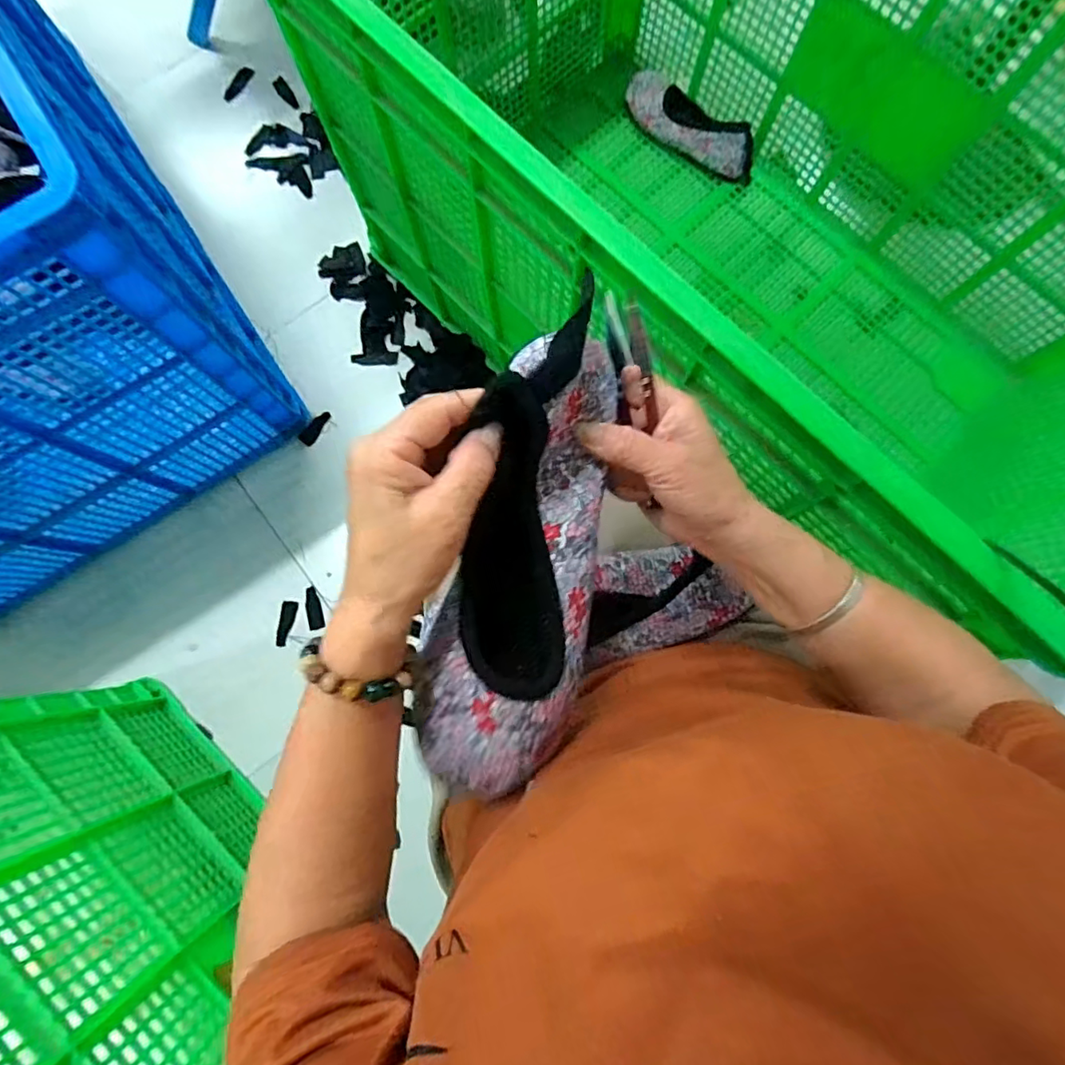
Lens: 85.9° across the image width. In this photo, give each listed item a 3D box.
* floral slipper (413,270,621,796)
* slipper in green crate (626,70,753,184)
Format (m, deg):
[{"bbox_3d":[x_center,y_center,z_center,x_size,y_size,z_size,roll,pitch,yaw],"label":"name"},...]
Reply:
[{"bbox_3d":[-0.003,0.020,0.305,0.082,0.060,0.258,12,100,2],"label":"floral slipper"},{"bbox_3d":[0.282,-0.734,1.053,0.266,0.063,0.095,36,82,6],"label":"slipper in green crate"}]

